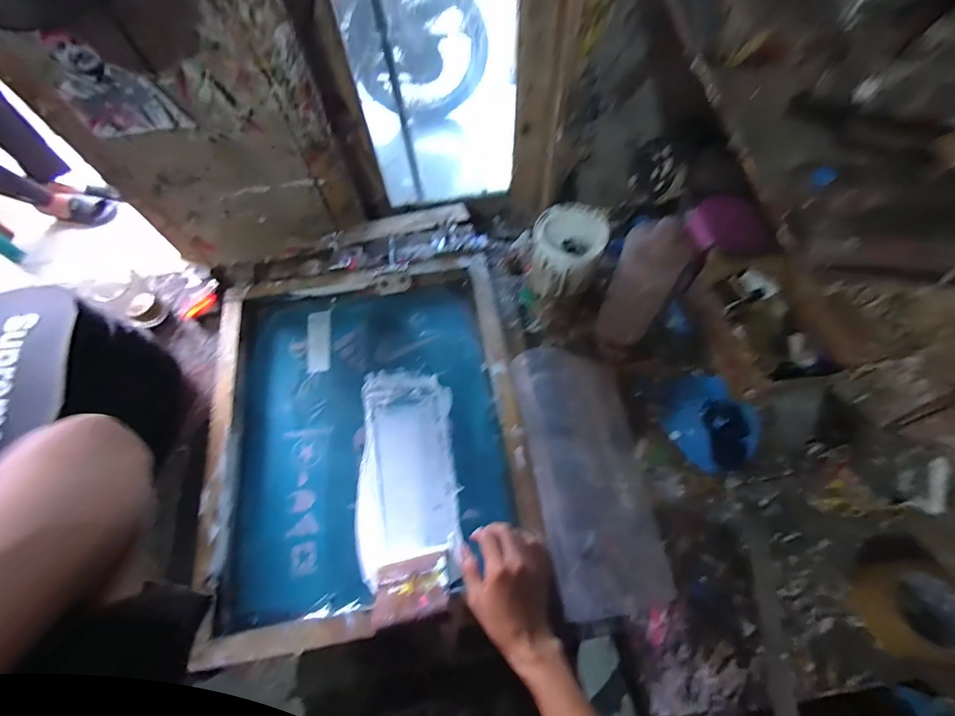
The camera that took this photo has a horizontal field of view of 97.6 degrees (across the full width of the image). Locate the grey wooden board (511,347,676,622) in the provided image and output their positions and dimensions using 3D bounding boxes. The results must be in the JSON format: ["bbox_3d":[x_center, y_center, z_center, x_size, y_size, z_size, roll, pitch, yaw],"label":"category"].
[{"bbox_3d":[0.153,0.140,0.576,0.162,0.071,0.363,-7,63,-2],"label":"grey wooden board"}]

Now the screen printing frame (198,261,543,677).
[{"bbox_3d":[-0.163,0.093,0.632,0.462,0.072,0.549,-10,63,-4],"label":"screen printing frame"}]

